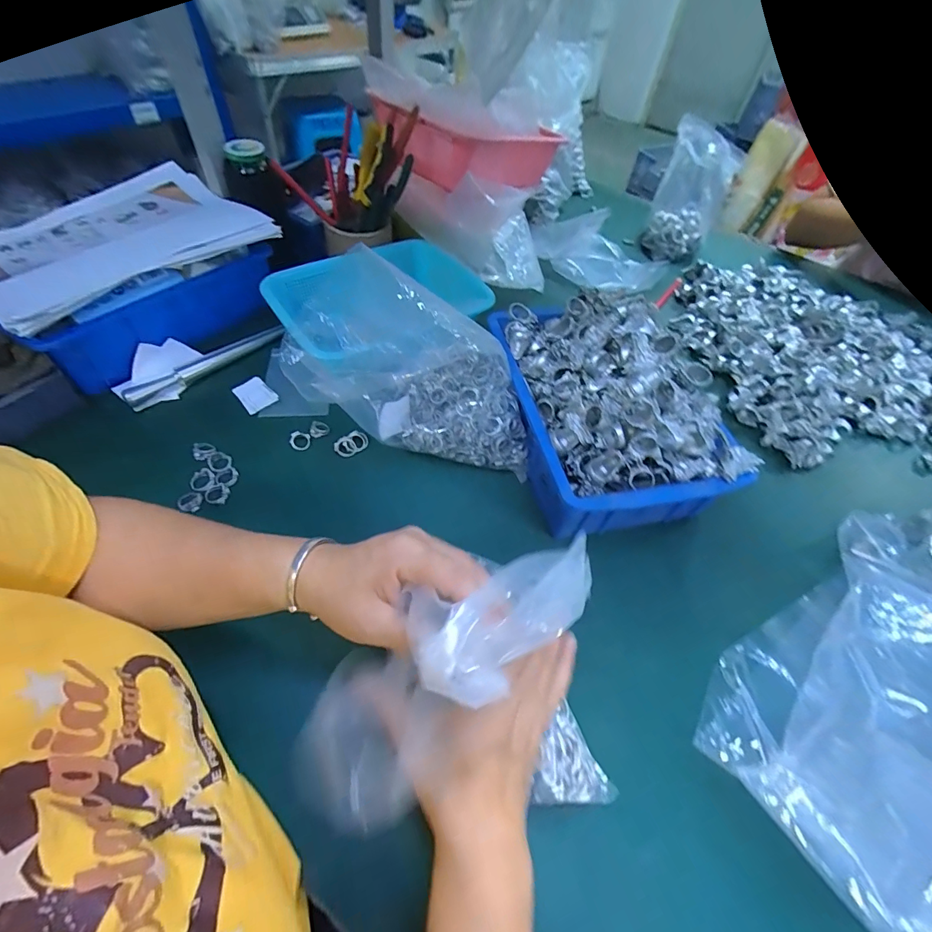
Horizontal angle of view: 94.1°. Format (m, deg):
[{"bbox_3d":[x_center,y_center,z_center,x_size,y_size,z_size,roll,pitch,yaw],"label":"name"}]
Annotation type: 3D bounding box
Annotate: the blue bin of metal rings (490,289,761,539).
[{"bbox_3d":[0.154,-0.082,0.483,0.192,0.159,0.287,-7,53,-12],"label":"blue bin of metal rings"}]

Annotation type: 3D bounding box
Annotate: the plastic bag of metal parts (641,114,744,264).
[{"bbox_3d":[0.409,-0.497,0.784,0.116,0.178,0.140,18,53,8],"label":"plastic bag of metal parts"}]

